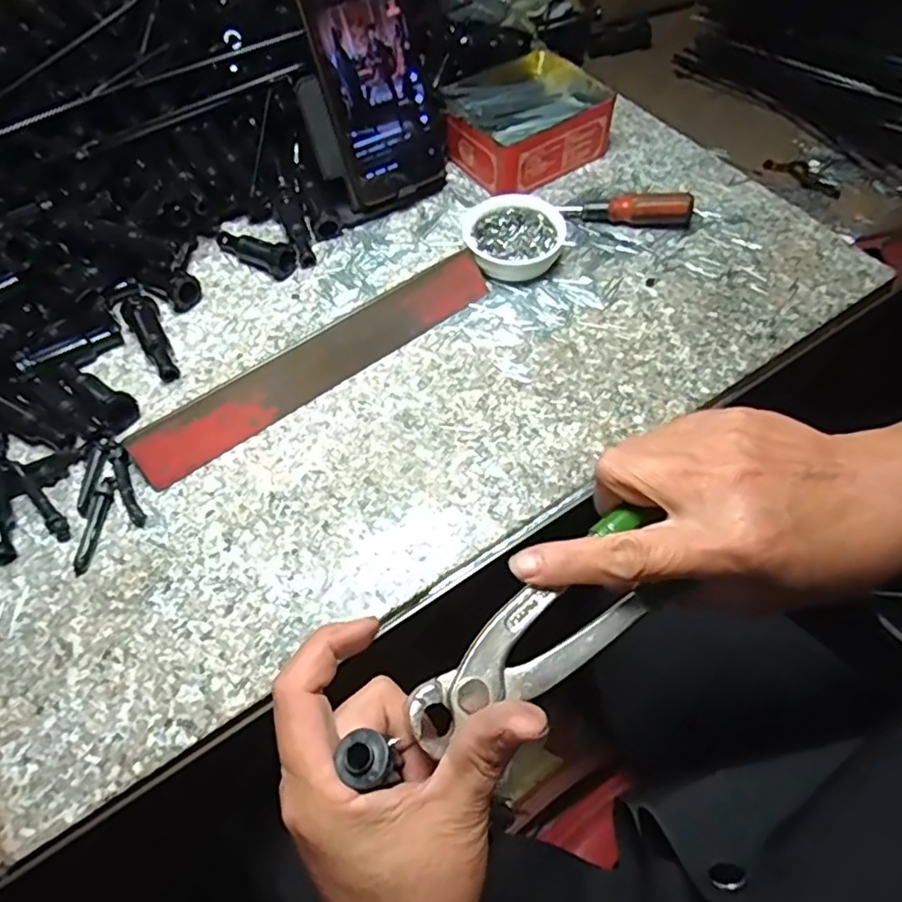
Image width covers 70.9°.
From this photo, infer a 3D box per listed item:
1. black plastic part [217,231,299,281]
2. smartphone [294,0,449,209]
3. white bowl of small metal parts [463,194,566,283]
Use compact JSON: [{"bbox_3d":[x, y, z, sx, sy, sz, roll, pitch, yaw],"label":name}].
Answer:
[{"bbox_3d":[-0.150,-0.154,0.476,0.071,0.022,0.019,26,63,17],"label":"black plastic part"},{"bbox_3d":[-0.055,-0.272,0.452,0.091,0.166,0.007,-30,37,-14],"label":"smartphone"},{"bbox_3d":[0.045,-0.156,0.467,0.072,0.028,0.068,-1,58,2],"label":"white bowl of small metal parts"}]

